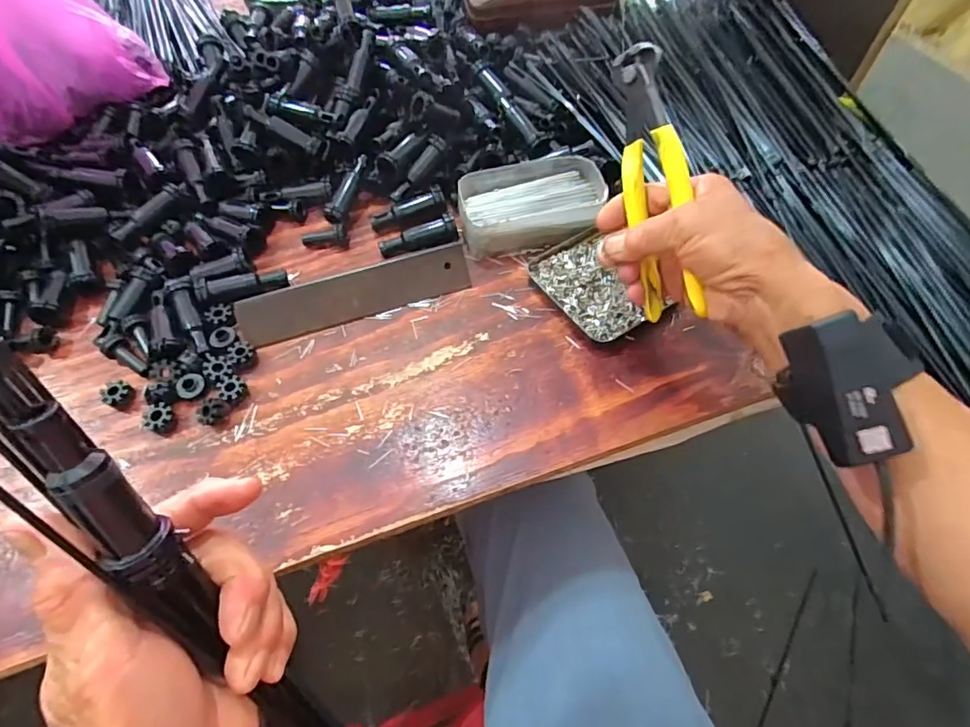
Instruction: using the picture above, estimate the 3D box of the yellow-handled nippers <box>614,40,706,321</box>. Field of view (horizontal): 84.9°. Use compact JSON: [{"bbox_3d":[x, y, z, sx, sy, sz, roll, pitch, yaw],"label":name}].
[{"bbox_3d":[0.107,-0.110,0.331,0.023,0.044,0.165,-12,101,-7],"label":"yellow-handled nippers"}]

